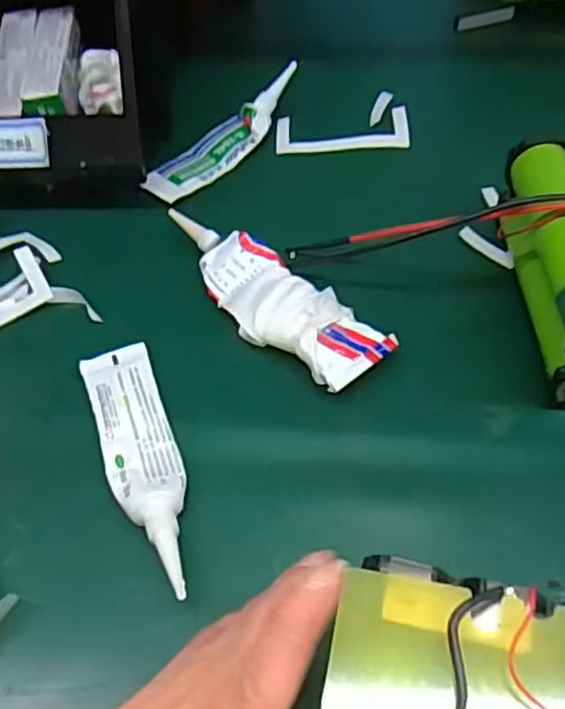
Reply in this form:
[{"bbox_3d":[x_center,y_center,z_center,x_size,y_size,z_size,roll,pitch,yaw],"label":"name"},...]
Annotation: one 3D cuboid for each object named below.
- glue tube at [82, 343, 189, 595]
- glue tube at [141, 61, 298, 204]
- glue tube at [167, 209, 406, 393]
[{"bbox_3d":[-0.073,0.052,0.350,0.037,0.017,0.150,-19,56,-8],"label":"glue tube"},{"bbox_3d":[-0.044,-0.165,0.500,0.038,0.029,0.144,35,65,25],"label":"glue tube"},{"bbox_3d":[-0.009,-0.034,0.408,0.053,0.024,0.157,-39,61,-20],"label":"glue tube"}]

